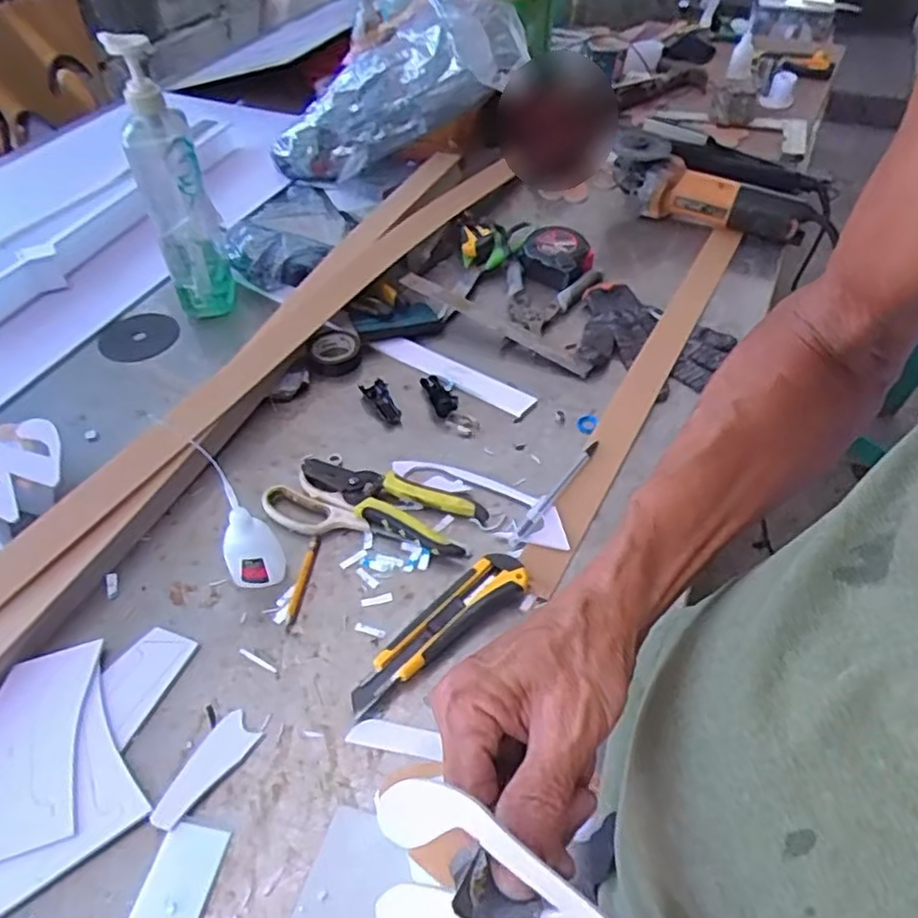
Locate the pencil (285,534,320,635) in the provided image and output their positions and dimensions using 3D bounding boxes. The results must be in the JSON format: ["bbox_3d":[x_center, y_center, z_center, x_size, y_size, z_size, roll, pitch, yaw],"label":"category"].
[{"bbox_3d":[-0.128,0.097,0.563,0.010,0.008,0.093,2,47,3],"label":"pencil"}]

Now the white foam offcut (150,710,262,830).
[{"bbox_3d":[-0.171,0.209,0.461,0.030,0.006,0.079,26,53,24],"label":"white foam offcut"}]

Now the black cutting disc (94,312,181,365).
[{"bbox_3d":[-0.372,-0.141,0.795,0.082,0.006,0.083,-1,52,1],"label":"black cutting disc"}]

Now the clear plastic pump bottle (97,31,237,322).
[{"bbox_3d":[-0.304,-0.287,0.733,0.063,0.286,0.095,-17,49,-14],"label":"clear plastic pump bottle"}]

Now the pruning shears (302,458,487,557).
[{"bbox_3d":[-0.061,0.035,0.612,0.169,0.021,0.059,23,52,21],"label":"pruning shears"}]

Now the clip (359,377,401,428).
[{"bbox_3d":[-0.082,-0.057,0.711,0.031,0.010,0.066,-18,49,-15],"label":"clip"}]

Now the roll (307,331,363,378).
[{"bbox_3d":[-0.137,-0.117,0.756,0.060,0.018,0.060,-1,47,1],"label":"roll"}]

